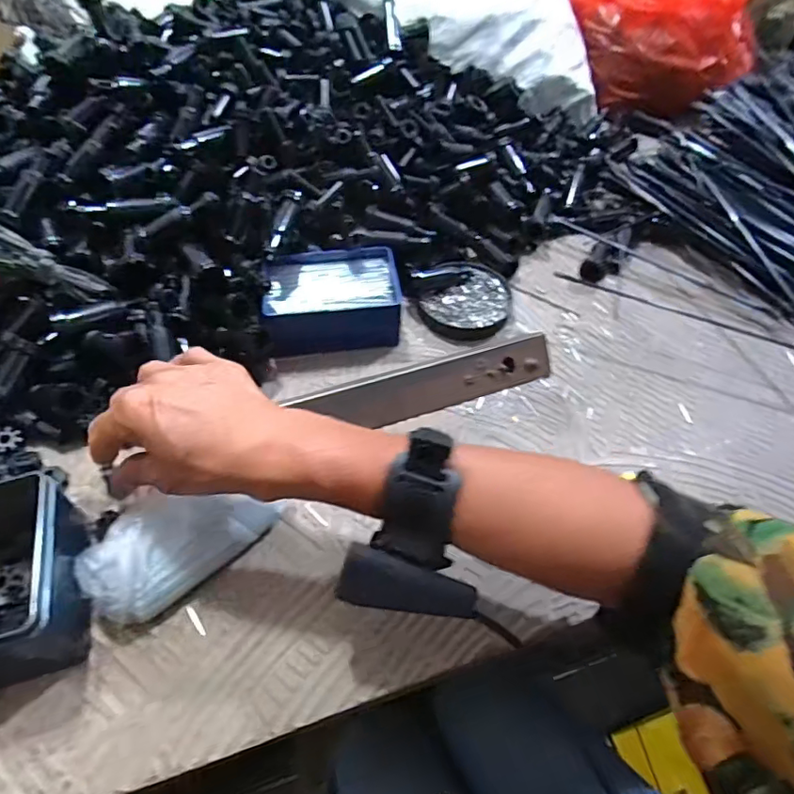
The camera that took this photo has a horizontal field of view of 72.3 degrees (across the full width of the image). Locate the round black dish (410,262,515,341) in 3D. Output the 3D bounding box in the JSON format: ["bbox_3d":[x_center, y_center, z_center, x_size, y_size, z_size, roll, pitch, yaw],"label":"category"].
[{"bbox_3d":[0.062,-0.090,0.495,0.085,0.013,0.088,1,54,-2],"label":"round black dish"}]

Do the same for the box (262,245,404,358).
[{"bbox_3d":[-0.056,-0.081,0.465,0.114,0.049,0.079,-8,55,-9],"label":"box"}]

